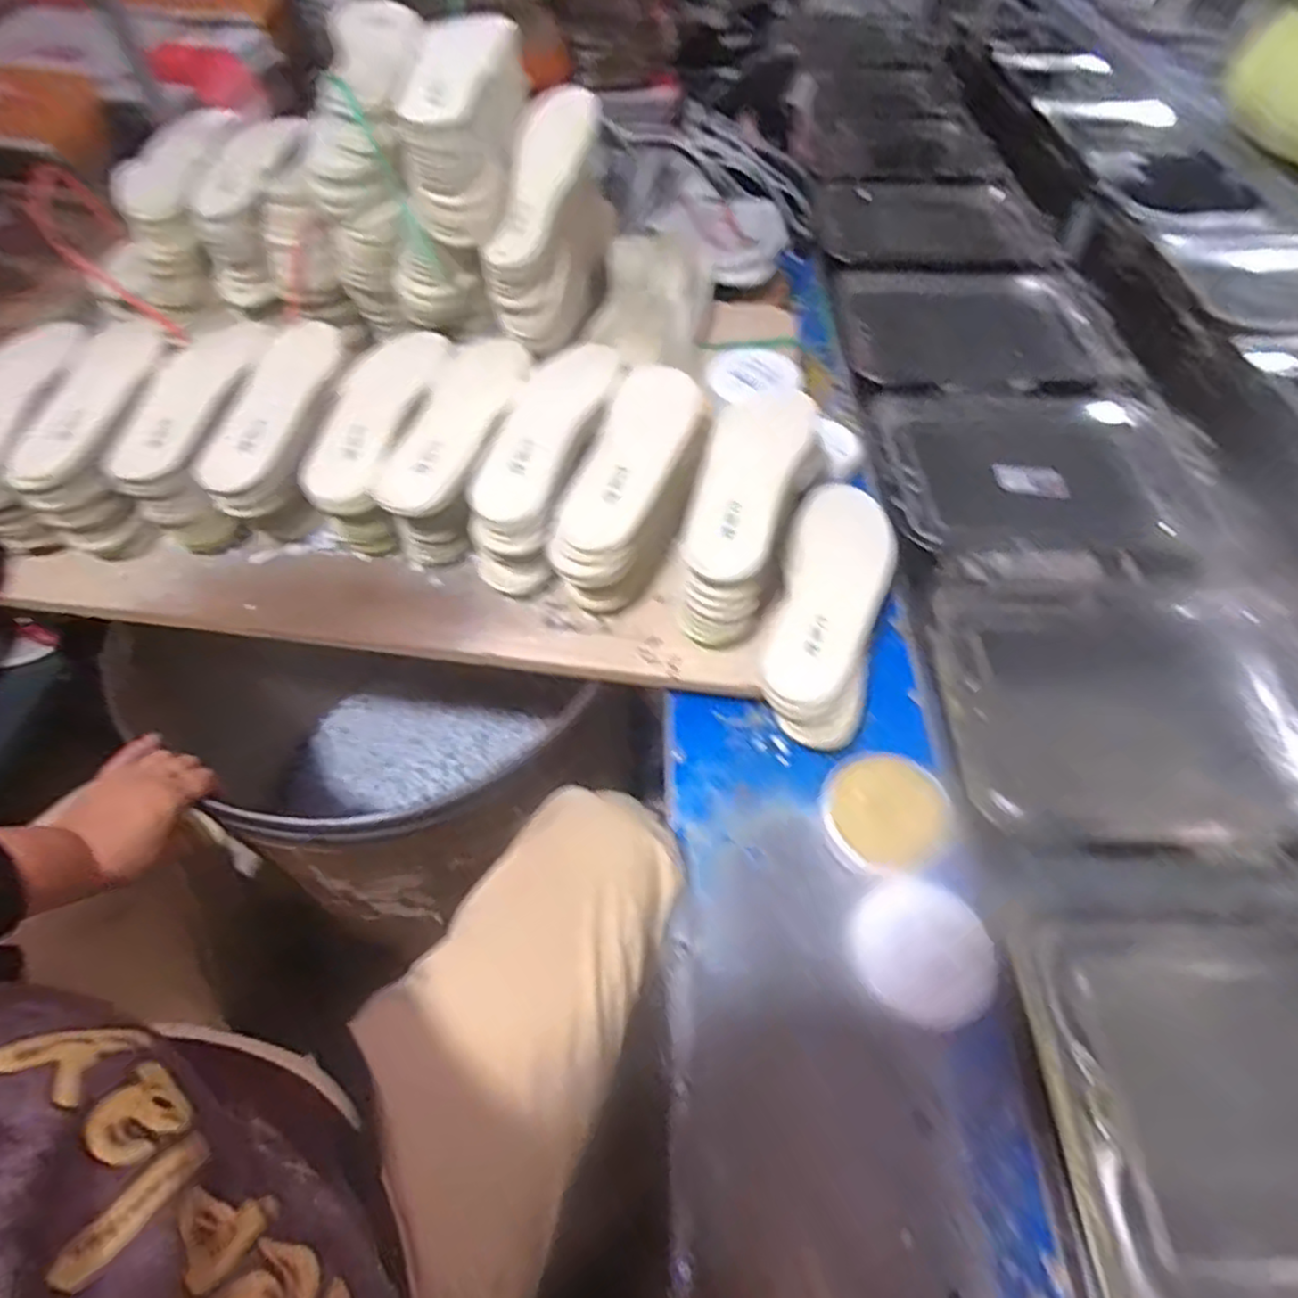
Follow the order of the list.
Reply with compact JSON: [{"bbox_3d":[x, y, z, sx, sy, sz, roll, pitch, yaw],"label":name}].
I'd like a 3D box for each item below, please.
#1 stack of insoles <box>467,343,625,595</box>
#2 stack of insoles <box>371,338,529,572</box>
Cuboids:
[{"bbox_3d":[-0.097,-0.192,0.691,0.095,0.079,0.278,14,70,8],"label":"stack of insoles"},{"bbox_3d":[-0.181,-0.215,0.709,0.087,0.089,0.263,12,71,7],"label":"stack of insoles"}]

